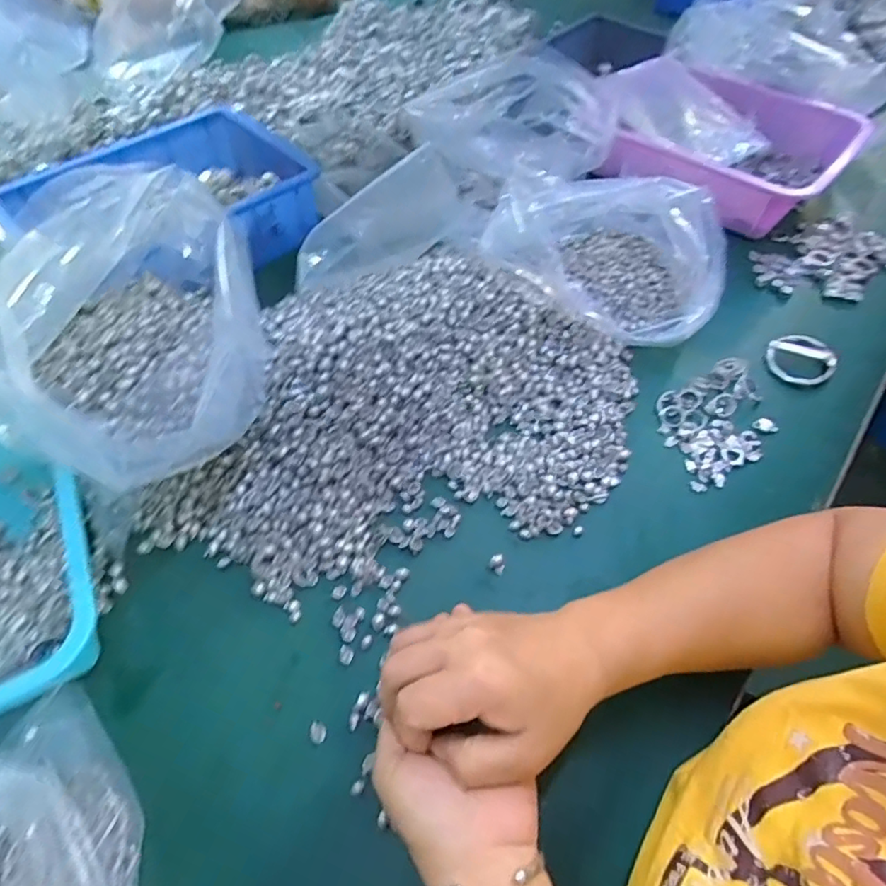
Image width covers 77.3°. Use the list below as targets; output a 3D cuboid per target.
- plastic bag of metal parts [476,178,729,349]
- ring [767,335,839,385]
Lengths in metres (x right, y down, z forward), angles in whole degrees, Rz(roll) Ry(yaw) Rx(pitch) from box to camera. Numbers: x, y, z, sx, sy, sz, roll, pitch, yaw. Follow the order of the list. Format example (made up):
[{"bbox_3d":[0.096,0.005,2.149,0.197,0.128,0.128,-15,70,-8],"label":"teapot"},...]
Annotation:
[{"bbox_3d":[0.163,-0.194,0.533,0.215,0.102,0.149,24,60,15],"label":"plastic bag of metal parts"},{"bbox_3d":[0.345,-0.082,0.534,0.058,0.012,0.059,2,56,2],"label":"ring"}]

